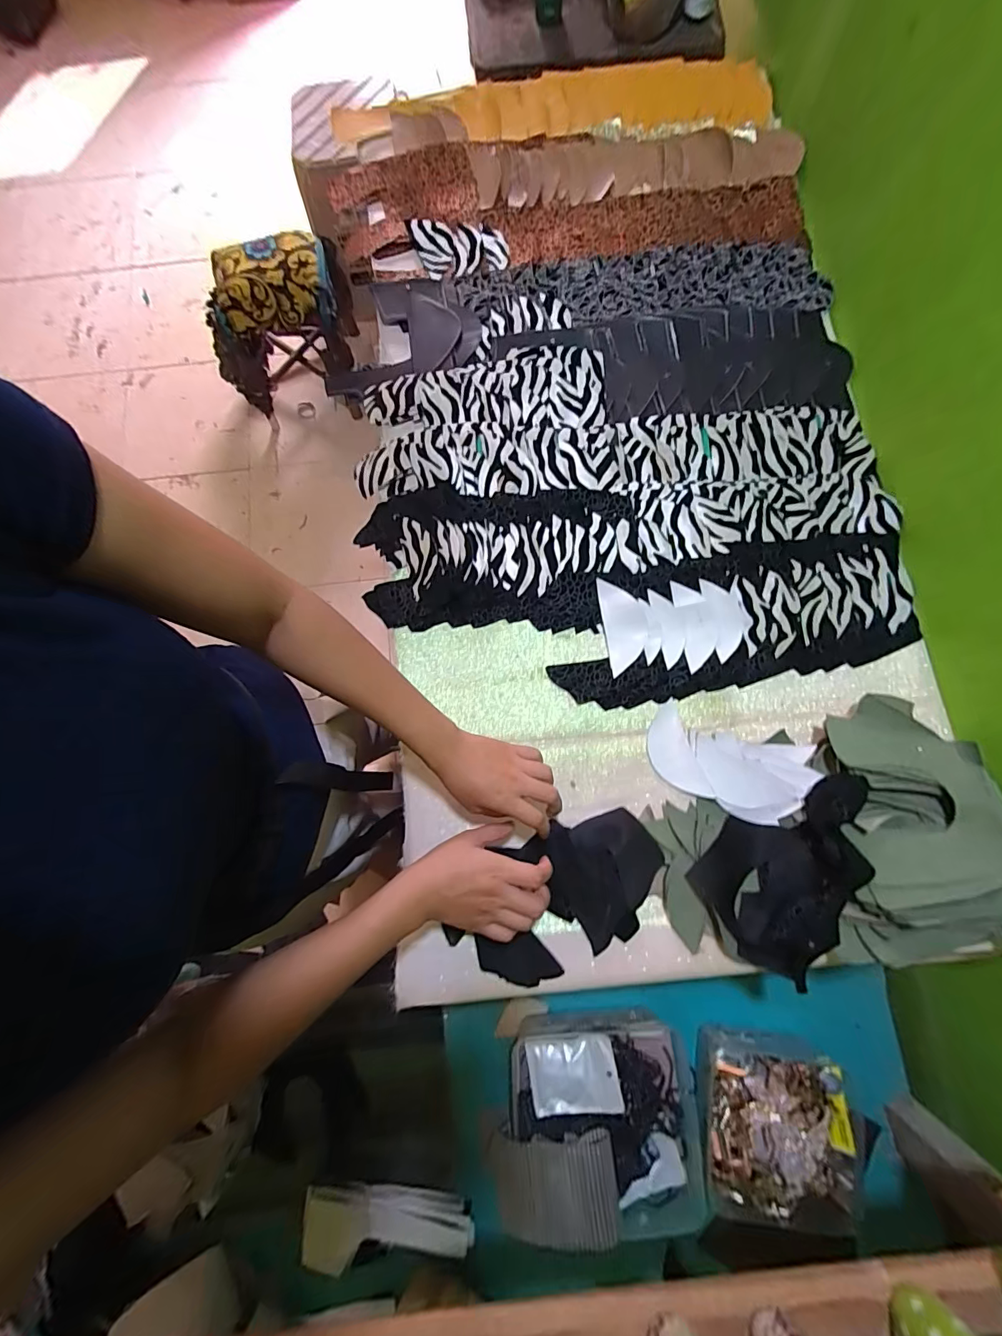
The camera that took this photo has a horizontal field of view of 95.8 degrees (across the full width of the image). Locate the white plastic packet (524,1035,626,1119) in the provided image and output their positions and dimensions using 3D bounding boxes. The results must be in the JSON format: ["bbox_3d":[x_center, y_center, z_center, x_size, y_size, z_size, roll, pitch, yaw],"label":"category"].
[{"bbox_3d":[0.080,0.453,0.502,0.098,0.009,0.067,-14,65,9],"label":"white plastic packet"}]

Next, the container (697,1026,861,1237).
[{"bbox_3d":[0.311,0.513,0.507,0.170,0.065,0.158,7,80,3],"label":"container"}]

